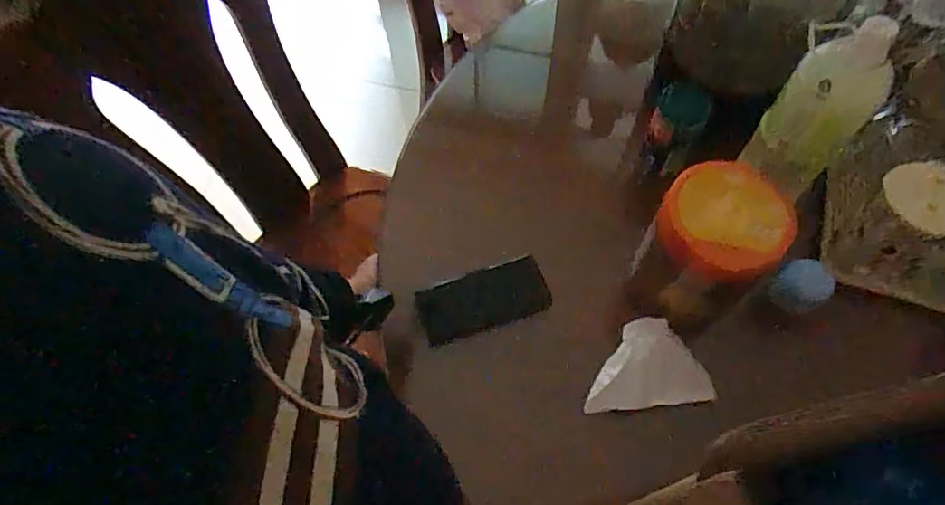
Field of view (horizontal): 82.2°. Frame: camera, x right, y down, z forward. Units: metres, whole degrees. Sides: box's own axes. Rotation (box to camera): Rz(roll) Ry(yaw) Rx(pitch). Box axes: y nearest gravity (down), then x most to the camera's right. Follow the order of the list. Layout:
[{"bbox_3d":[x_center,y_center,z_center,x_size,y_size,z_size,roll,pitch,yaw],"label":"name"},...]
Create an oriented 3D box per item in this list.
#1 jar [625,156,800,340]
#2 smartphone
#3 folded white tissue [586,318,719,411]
[{"bbox_3d":[0.251,0.003,0.603,0.134,0.146,0.155,20,65,13],"label":"jar"},{"bbox_3d":[0.014,0.063,0.719,0.168,0.016,0.080,-15,63,-5],"label":"smartphone"},{"bbox_3d":[0.203,0.135,0.652,0.146,0.037,0.103,-4,62,1],"label":"folded white tissue"}]

